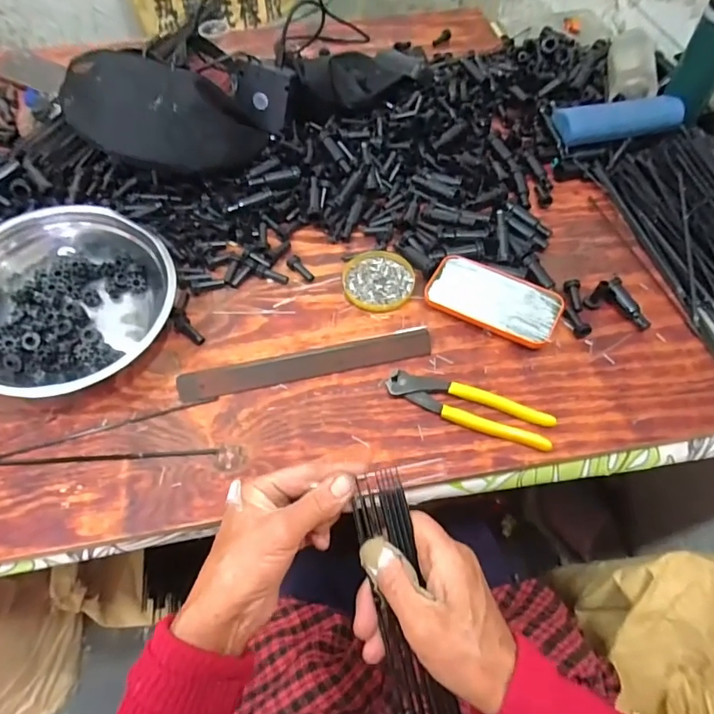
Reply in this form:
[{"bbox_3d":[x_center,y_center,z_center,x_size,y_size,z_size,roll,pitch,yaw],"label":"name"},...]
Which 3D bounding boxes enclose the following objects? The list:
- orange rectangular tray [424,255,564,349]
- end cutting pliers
[{"bbox_3d":[0.154,-0.065,0.550,0.142,0.014,0.078,26,64,15],"label":"orange rectangular tray"},{"bbox_3d":[0.112,0.050,0.486,0.164,0.015,0.038,20,60,12],"label":"end cutting pliers"}]

